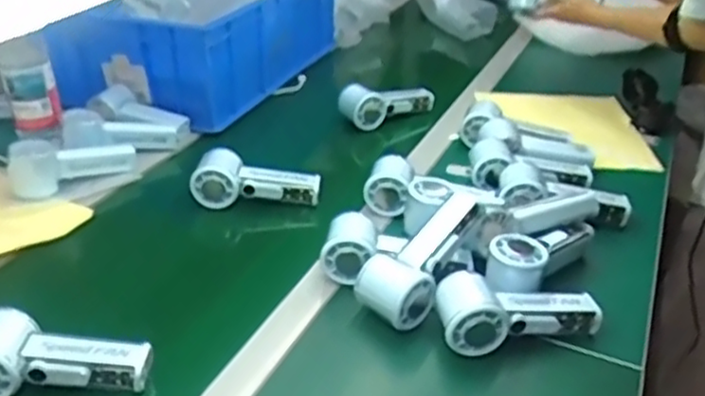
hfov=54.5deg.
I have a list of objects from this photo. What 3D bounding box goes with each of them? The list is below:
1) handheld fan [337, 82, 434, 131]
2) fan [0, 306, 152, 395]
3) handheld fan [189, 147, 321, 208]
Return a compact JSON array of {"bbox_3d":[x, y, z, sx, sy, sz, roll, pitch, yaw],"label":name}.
[{"bbox_3d":[0.058,-0.152,1.074,0.148,0.058,0.053,-20,36,-32],"label":"handheld fan"},{"bbox_3d":[-0.251,0.129,0.576,0.156,0.048,0.057,0,30,-2],"label":"fan"},{"bbox_3d":[-0.118,-0.021,0.842,0.156,0.054,0.043,4,30,4],"label":"handheld fan"}]

